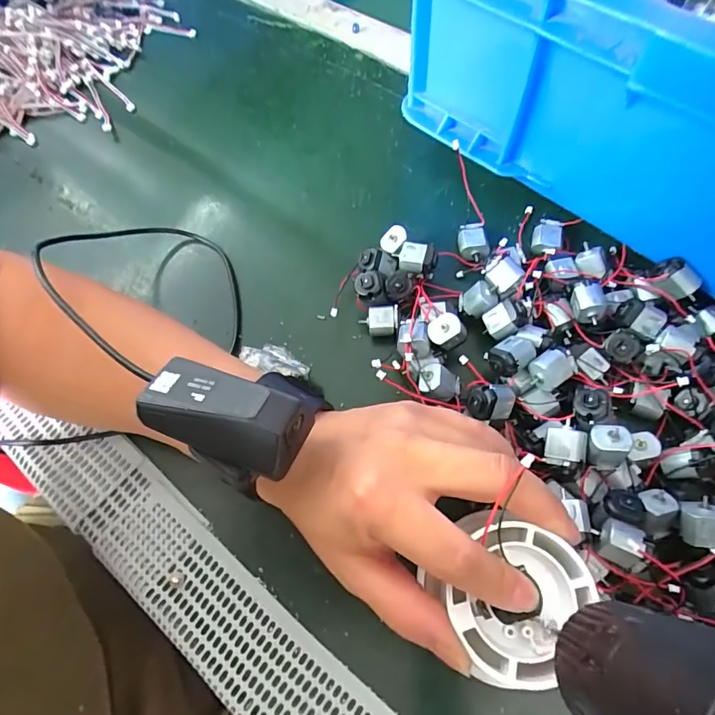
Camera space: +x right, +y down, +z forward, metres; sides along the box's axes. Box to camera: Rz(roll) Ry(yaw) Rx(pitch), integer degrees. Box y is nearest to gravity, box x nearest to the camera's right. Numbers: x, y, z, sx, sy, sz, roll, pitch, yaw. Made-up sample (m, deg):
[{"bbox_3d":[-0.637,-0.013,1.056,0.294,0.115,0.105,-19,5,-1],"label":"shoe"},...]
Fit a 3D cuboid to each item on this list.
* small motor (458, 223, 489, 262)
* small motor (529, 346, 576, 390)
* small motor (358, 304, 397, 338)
[{"bbox_3d":[0.078,-0.078,0.316,0.018,0.013,0.023,-7,64,0],"label":"small motor"},{"bbox_3d":[0.110,0.006,0.262,0.023,0.016,0.019,-39,68,-15],"label":"small motor"},{"bbox_3d":[0.014,-0.023,0.301,0.024,0.012,0.017,-2,64,2],"label":"small motor"}]

